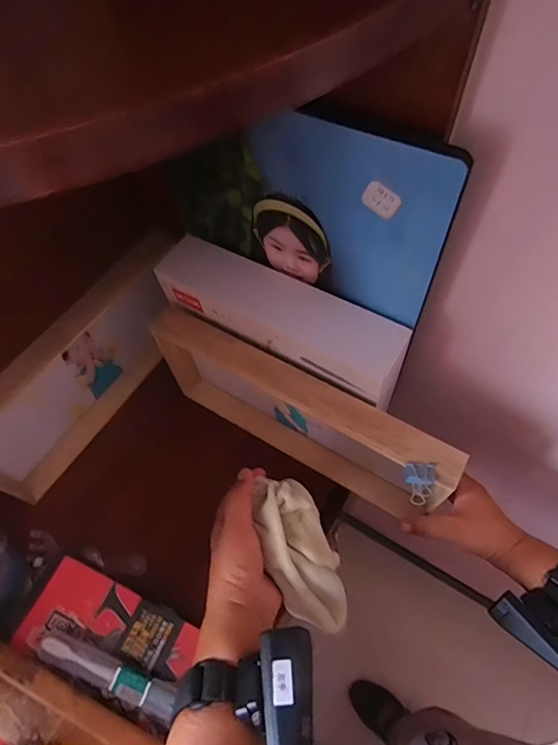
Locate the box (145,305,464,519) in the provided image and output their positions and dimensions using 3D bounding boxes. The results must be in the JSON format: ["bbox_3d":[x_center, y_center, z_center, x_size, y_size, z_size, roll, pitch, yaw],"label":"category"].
[{"bbox_3d":[0.017,0.055,0.534,0.356,0.177,0.059,31,65,19],"label":"box"}]

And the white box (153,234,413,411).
[{"bbox_3d":[0.001,-0.062,0.480,0.286,0.065,0.066,27,64,17],"label":"white box"}]

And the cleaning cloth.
[{"bbox_3d":[0.021,0.165,0.389,0.056,0.038,0.134,-21,86,-10],"label":"cleaning cloth"}]

